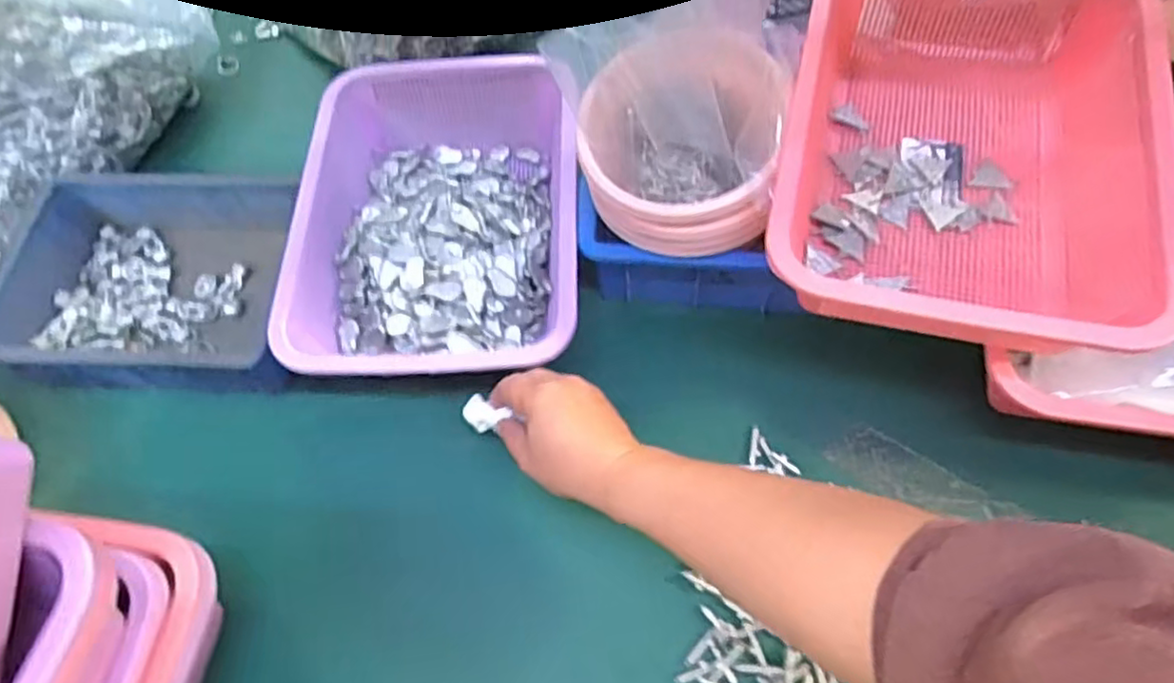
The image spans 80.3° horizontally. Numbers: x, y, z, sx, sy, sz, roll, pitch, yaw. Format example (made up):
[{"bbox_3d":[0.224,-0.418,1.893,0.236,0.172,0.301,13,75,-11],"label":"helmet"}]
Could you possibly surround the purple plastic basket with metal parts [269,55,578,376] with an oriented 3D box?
[{"bbox_3d":[-0.119,-0.124,0.594,0.223,0.072,0.348,-2,61,2],"label":"purple plastic basket with metal parts"}]

